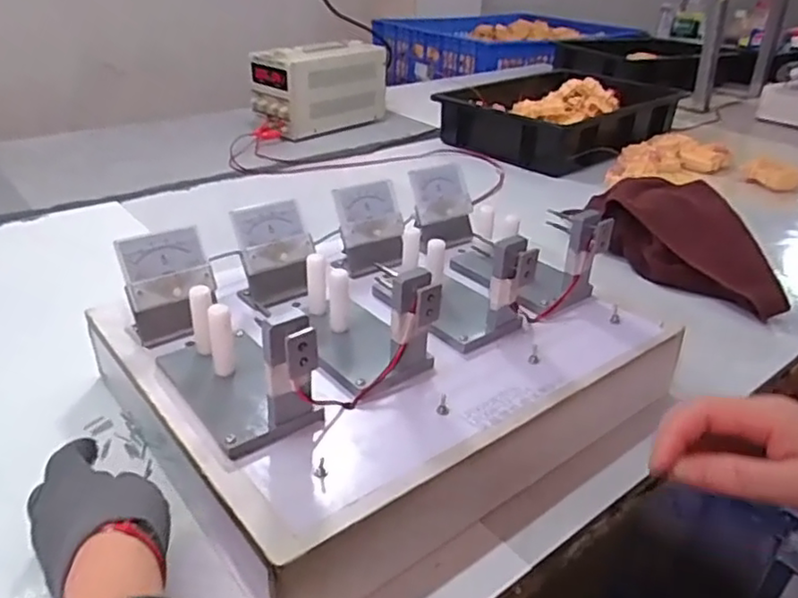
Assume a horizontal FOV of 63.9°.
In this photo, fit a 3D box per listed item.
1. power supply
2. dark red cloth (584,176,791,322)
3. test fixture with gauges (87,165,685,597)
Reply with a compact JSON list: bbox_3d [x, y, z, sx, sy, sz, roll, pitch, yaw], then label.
[{"bbox_3d":[-0.159,-0.433,1.310,0.143,0.156,0.270,26,37,35],"label":"power supply"},{"bbox_3d":[0.331,-0.077,0.783,0.150,0.074,0.268,-3,30,-8],"label":"dark red cloth"},{"bbox_3d":[0.005,0.020,0.519,0.389,0.129,0.291,-21,37,-34],"label":"test fixture with gauges"}]

